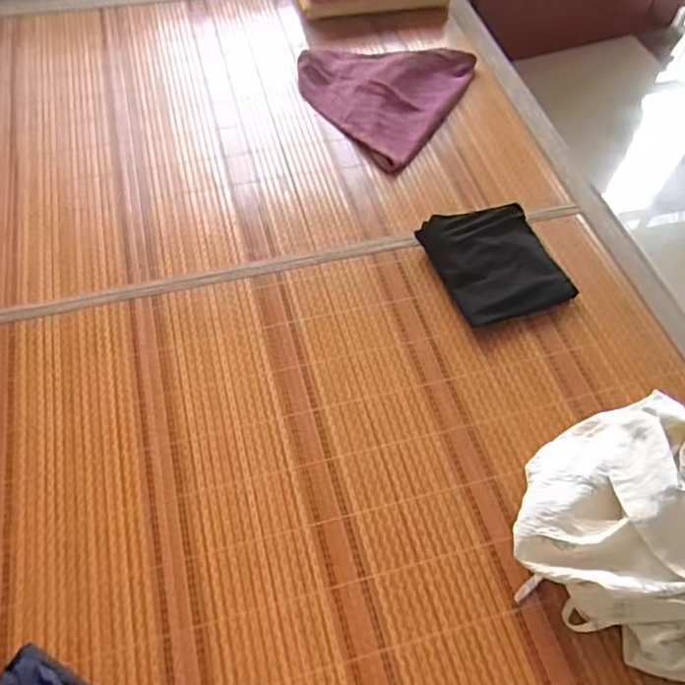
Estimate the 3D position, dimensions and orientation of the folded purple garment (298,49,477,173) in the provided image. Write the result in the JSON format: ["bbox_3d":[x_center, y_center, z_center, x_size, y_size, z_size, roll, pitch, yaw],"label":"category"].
[{"bbox_3d":[0.067,-0.530,1.214,0.327,0.046,0.359,29,61,15],"label":"folded purple garment"}]

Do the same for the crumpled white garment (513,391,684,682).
[{"bbox_3d":[0.395,0.221,0.706,0.328,0.120,0.304,1,58,-2],"label":"crumpled white garment"}]

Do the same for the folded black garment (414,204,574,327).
[{"bbox_3d":[0.256,-0.137,0.973,0.196,0.055,0.205,-17,60,-13],"label":"folded black garment"}]

